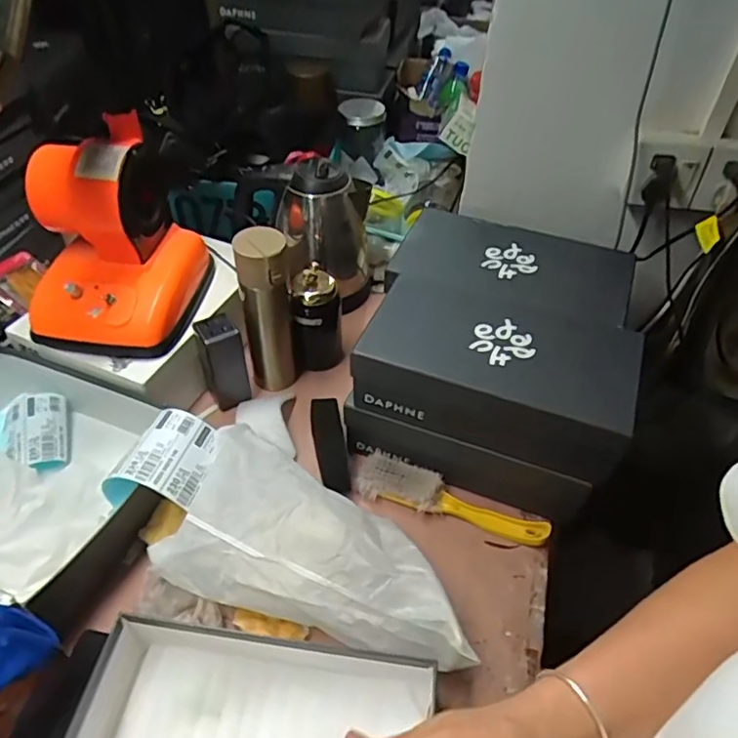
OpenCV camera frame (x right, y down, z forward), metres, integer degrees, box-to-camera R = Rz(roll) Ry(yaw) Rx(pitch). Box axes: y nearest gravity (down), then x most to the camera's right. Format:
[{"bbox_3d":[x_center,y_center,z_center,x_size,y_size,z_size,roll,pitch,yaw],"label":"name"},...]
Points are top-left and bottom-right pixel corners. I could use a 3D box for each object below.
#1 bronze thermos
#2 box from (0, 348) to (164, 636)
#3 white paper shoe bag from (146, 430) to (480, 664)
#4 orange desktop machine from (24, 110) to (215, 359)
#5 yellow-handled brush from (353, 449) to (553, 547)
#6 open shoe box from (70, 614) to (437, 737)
[{"bbox_3d":[-0.130,-0.067,0.769,0.066,0.241,0.053,-11,48,-12],"label":"bronze thermos"},{"bbox_3d":[-0.407,0.121,0.690,0.316,0.105,0.240,18,49,15],"label":"box"},{"bbox_3d":[-0.045,0.191,0.613,0.314,0.082,0.171,18,49,15],"label":"white paper shoe bag"},{"bbox_3d":[-0.319,-0.159,0.714,0.167,0.202,0.195,8,47,6],"label":"orange desktop machine"},{"bbox_3d":[0.098,0.153,0.706,0.232,0.032,0.057,15,48,12],"label":"yellow-handled brush"},{"bbox_3d":[-0.105,0.323,0.508,0.302,0.075,0.157,6,47,4],"label":"open shoe box"}]

